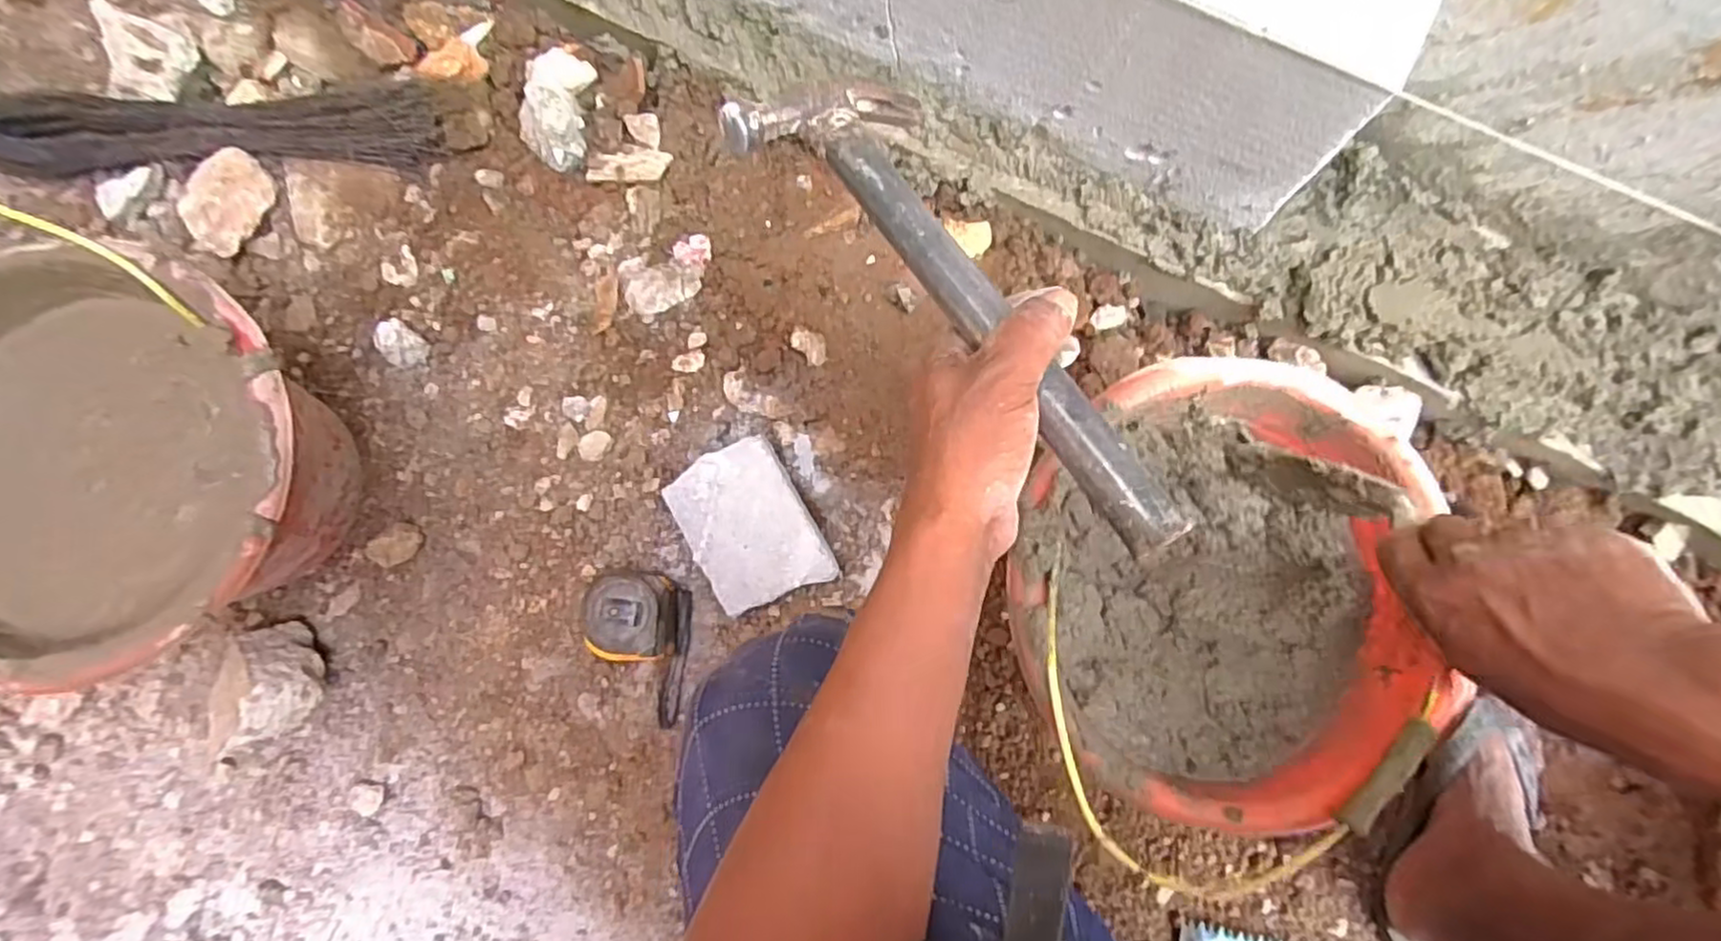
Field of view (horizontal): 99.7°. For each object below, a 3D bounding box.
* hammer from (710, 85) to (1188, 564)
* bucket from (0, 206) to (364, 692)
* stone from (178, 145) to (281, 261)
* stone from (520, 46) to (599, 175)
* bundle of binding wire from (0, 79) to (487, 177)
[{"bbox_3d":[0.050,-0.084,0.343,0.096,0.048,0.289,-33,69,-3],"label":"hammer"},{"bbox_3d":[-0.524,0.001,0.546,0.277,0.187,0.276,0,81,2],"label":"bucket"},{"bbox_3d":[-0.590,-0.250,0.672,0.062,0.043,0.100,16,82,4],"label":"stone"},{"bbox_3d":[-0.314,-0.375,0.743,0.074,0.036,0.135,1,81,2],"label":"stone"},{"bbox_3d":[-0.600,-0.332,0.690,0.429,0.065,0.094,-4,81,1],"label":"bundle of binding wire"}]

